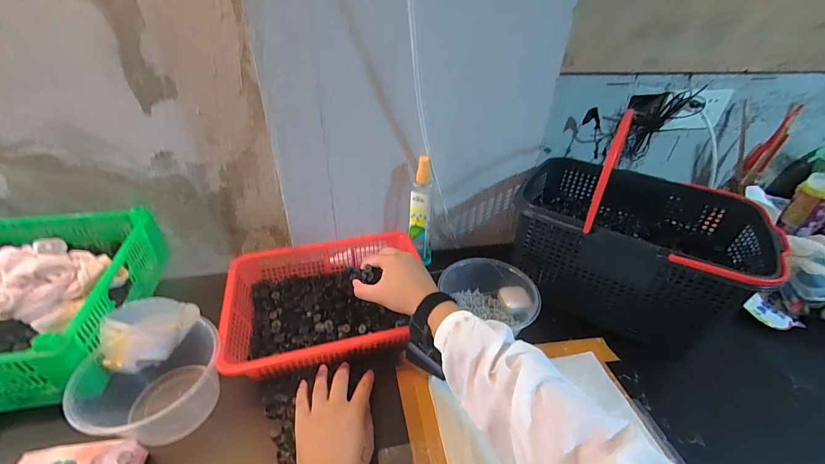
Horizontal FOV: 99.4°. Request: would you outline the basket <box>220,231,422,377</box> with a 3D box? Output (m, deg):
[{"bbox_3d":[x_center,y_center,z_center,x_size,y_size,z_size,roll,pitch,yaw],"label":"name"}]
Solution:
[{"bbox_3d":[-0.127,0.104,0.554,0.288,0.068,0.215,-10,38,-16],"label":"basket"}]

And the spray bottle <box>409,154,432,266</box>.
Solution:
[{"bbox_3d":[0.017,-0.030,0.626,0.043,0.204,0.031,5,36,4],"label":"spray bottle"}]

